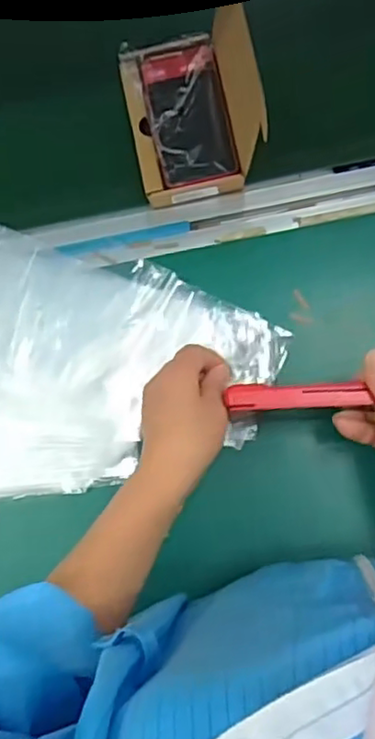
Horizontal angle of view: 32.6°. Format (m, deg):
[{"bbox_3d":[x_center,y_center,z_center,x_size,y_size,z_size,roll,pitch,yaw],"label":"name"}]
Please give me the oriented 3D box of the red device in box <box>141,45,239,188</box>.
[{"bbox_3d":[0.001,-0.212,0.530,0.063,0.011,0.117,-12,81,1],"label":"red device in box"}]

